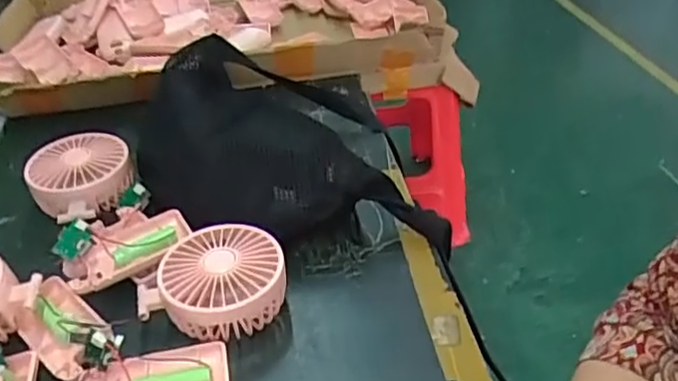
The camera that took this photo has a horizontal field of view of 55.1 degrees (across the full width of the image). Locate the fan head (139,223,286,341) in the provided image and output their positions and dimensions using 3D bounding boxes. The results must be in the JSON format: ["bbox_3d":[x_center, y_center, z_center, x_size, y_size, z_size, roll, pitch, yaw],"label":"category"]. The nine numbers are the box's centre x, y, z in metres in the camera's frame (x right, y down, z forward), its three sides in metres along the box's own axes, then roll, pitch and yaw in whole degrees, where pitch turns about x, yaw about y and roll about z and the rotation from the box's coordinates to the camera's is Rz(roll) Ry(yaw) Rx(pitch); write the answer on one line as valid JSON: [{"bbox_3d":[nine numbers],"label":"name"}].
[{"bbox_3d":[-0.088,0.067,0.463,0.097,0.045,0.080,5,37,12],"label":"fan head"}]

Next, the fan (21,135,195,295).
[{"bbox_3d":[-0.197,0.014,0.535,0.090,0.047,0.178,-25,42,-27],"label":"fan"}]

